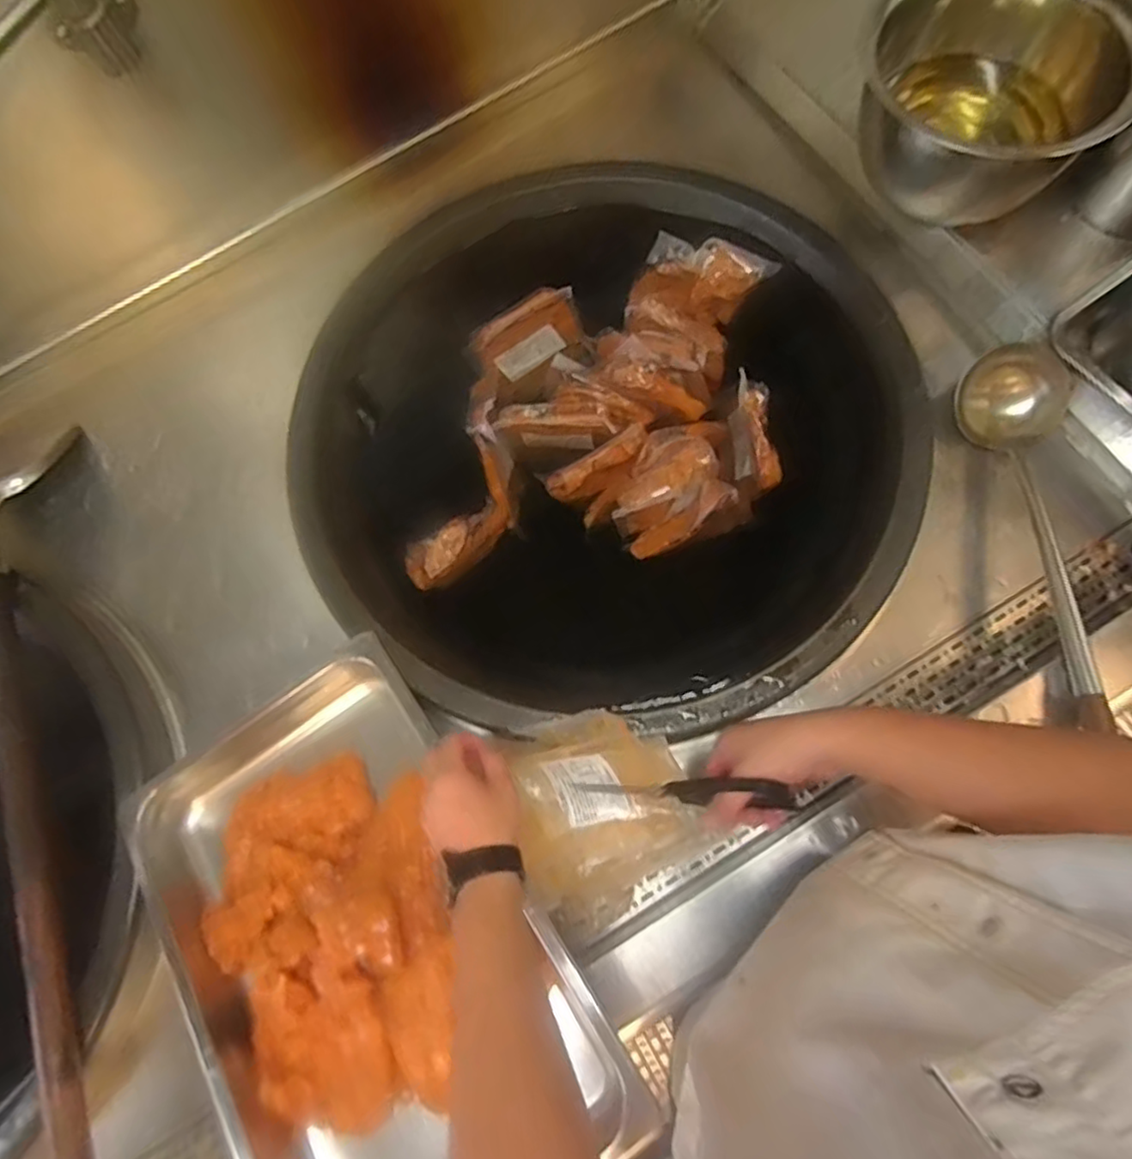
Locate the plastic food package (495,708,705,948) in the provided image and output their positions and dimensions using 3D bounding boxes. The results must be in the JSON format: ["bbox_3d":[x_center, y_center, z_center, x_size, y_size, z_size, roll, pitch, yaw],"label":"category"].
[{"bbox_3d":[0.024,0.246,0.704,0.198,0.094,0.203,-29,78,-5],"label":"plastic food package"}]

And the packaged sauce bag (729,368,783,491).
[{"bbox_3d":[0.234,-0.171,0.859,0.049,0.112,0.143,-13,77,-1],"label":"packaged sauce bag"}]

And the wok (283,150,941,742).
[{"bbox_3d":[0.049,-0.179,0.880,0.704,0.192,0.725,-2,73,5],"label":"wok"}]

